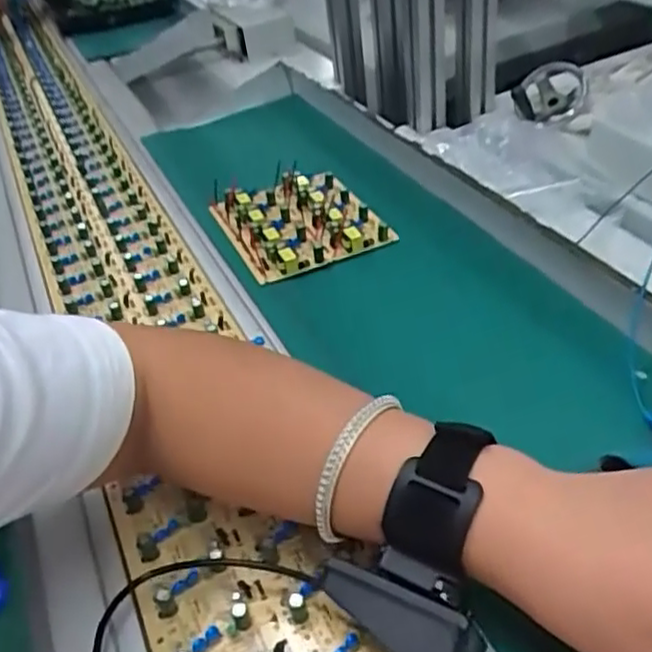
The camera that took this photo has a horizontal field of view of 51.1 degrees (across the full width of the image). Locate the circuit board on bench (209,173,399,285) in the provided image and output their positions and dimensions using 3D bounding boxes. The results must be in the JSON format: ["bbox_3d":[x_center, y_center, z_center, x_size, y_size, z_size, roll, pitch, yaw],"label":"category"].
[{"bbox_3d":[-0.026,-0.092,0.585,0.113,0.020,0.140,-22,42,-14],"label":"circuit board on bench"}]

